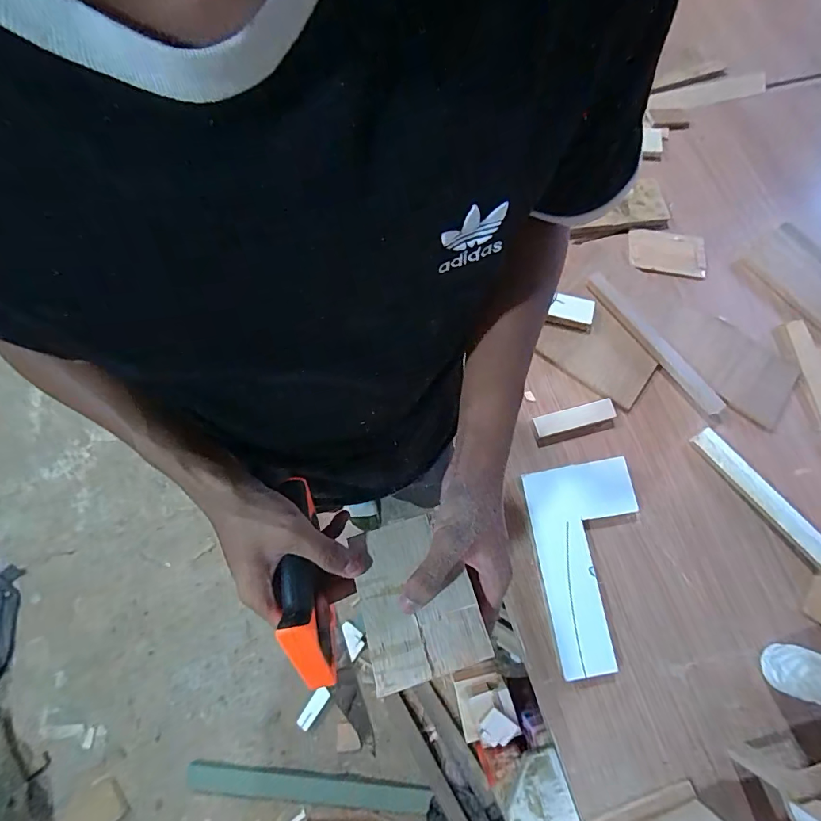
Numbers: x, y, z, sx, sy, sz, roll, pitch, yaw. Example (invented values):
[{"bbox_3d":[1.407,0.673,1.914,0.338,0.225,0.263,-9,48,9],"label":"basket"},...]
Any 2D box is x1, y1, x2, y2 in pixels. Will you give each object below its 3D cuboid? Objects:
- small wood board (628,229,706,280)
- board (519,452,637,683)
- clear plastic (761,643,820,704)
[{"bbox_3d":[0.481,-0.297,0.838,0.143,0.019,0.092,6,75,-1],"label":"small wood board"},{"bbox_3d":[0.275,0.227,0.669,0.166,0.023,0.286,-7,75,-4],"label":"board"},{"bbox_3d":[0.550,0.363,0.599,0.076,0.101,0.065,25,75,4],"label":"clear plastic"}]

